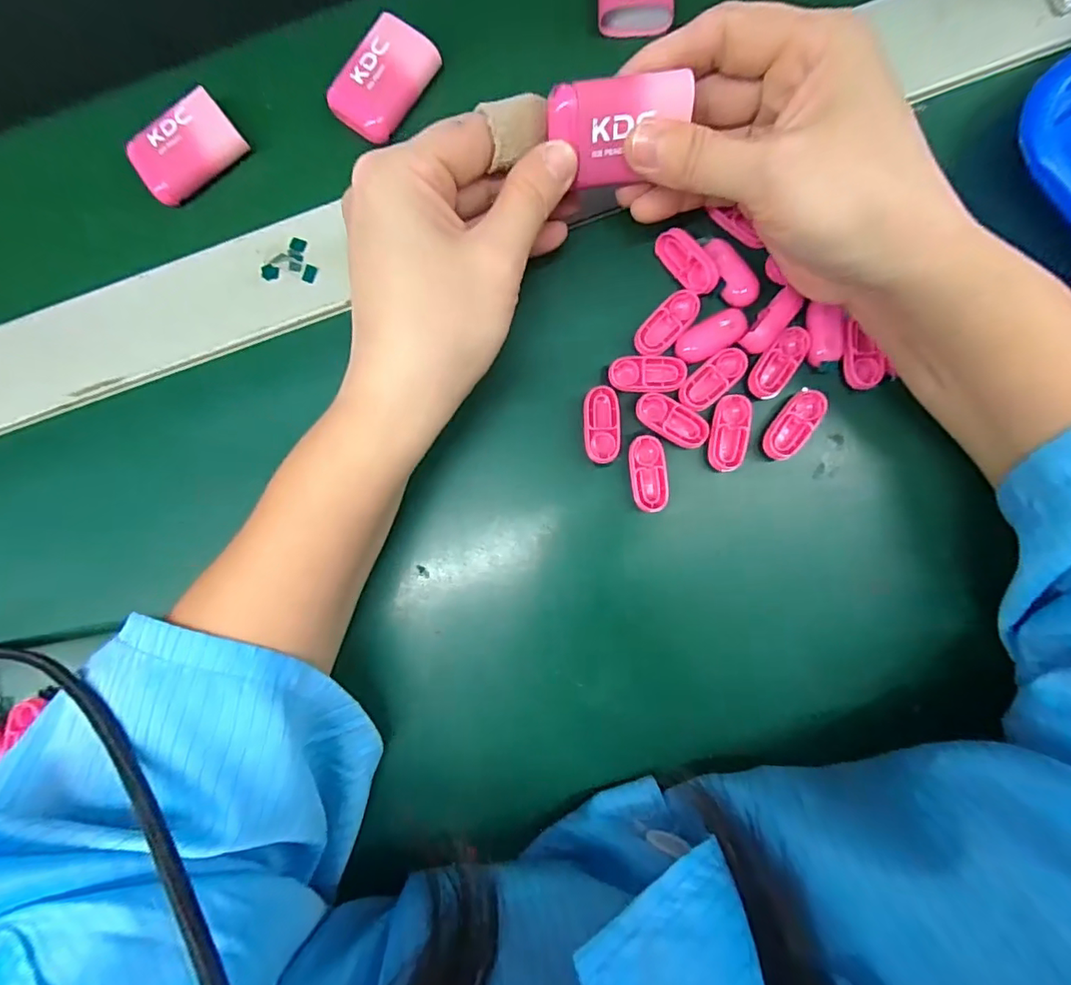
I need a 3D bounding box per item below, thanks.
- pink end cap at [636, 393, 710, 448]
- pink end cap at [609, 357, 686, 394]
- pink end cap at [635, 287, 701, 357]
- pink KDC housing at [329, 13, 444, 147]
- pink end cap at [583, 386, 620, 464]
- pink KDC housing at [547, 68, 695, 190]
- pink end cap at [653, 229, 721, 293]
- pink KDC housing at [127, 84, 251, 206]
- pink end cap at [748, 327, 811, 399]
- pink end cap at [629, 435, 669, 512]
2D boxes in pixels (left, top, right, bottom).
[{"bbox_3d":[0.062,-0.032,0.237,0.034,0.004,0.016,25,90,4],"label":"pink end cap"},{"bbox_3d":[0.051,-0.054,0.237,0.034,0.004,0.016,-1,88,3],"label":"pink end cap"},{"bbox_3d":[0.060,-0.077,0.239,0.016,0.005,0.034,42,91,3],"label":"pink end cap"},{"bbox_3d":[-0.072,-0.196,0.250,0.033,0.009,0.052,34,90,4],"label":"pink KDC housing"},{"bbox_3d":[0.030,-0.031,0.240,0.016,0.004,0.034,-1,88,3],"label":"pink end cap"},{"bbox_3d":[0.030,-0.132,0.193,0.047,0.032,0.014,-12,43,-2],"label":"pink KDC housing"},{"bbox_3d":[0.067,-0.103,0.234,0.014,0.010,0.034,-45,87,1],"label":"pink end cap"},{"bbox_3d":[-0.169,-0.167,0.253,0.049,0.008,0.032,-35,87,2],"label":"pink KDC housing"},{"bbox_3d":[0.109,-0.058,0.235,0.016,0.005,0.034,33,90,4],"label":"pink end cap"},{"bbox_3d":[0.051,-0.008,0.236,0.016,0.004,0.034,-6,88,3],"label":"pink end cap"}]

